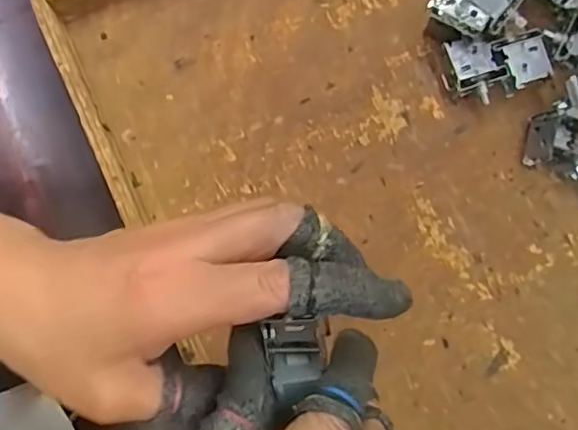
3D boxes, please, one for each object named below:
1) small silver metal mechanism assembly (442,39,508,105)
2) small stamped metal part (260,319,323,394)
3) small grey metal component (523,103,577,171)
[{"bbox_3d":[0.137,-0.105,0.434,0.038,0.025,0.045,-14,81,-8],"label":"small silver metal mechanism assembly"},{"bbox_3d":[0.003,0.056,0.241,0.022,0.010,0.026,-14,78,-3],"label":"small stamped metal part"},{"bbox_3d":[0.195,-0.054,0.423,0.037,0.045,0.034,16,79,-3],"label":"small grey metal component"}]

